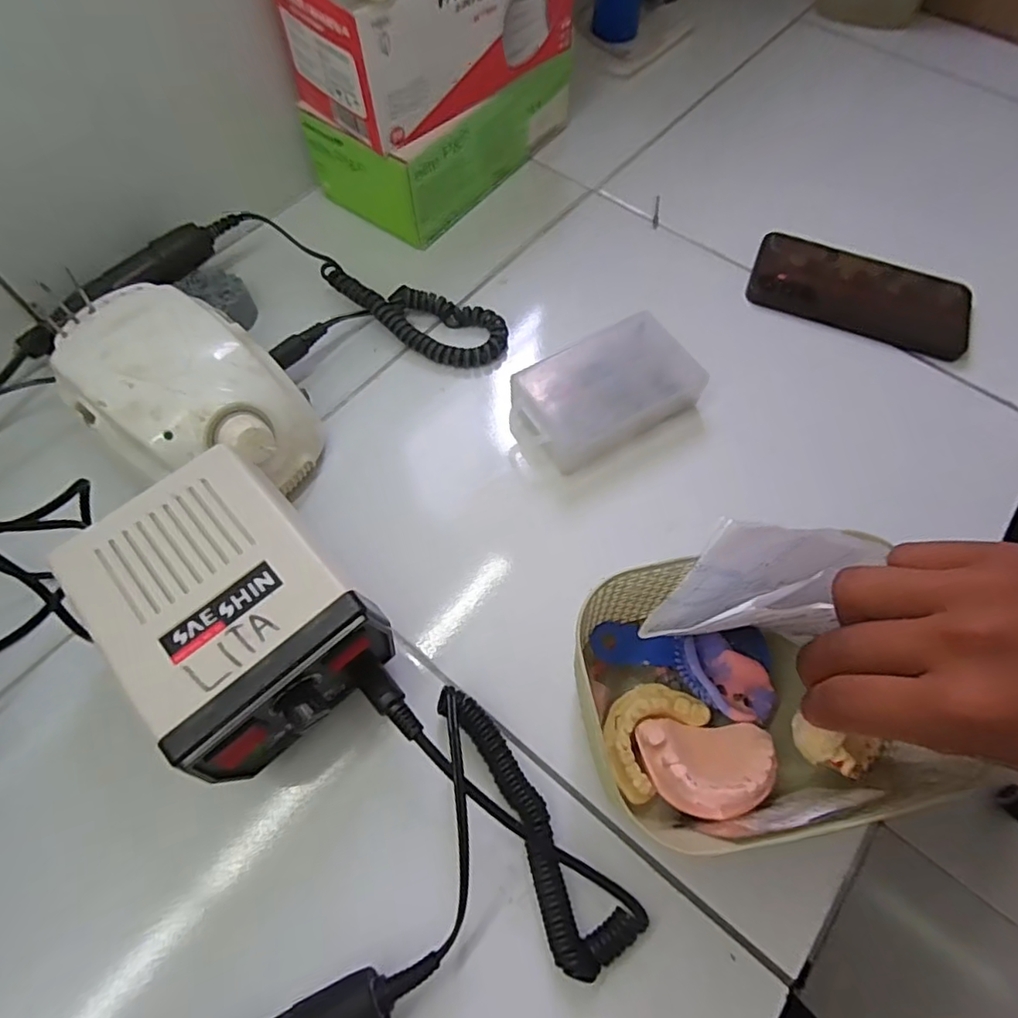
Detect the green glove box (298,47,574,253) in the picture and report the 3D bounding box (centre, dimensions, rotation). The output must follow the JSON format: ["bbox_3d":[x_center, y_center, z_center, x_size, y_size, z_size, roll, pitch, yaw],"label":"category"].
[{"bbox_3d":[-0.050,-0.329,0.496,0.114,0.072,0.219,38,69,16],"label":"green glove box"}]

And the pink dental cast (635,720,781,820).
[{"bbox_3d":[0.095,0.124,0.280,0.059,0.030,0.043,5,63,1],"label":"pink dental cast"}]

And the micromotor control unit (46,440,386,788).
[{"bbox_3d":[-0.135,0.051,0.287,0.102,0.064,0.134,-39,70,-18],"label":"micromotor control unit"}]

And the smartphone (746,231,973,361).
[{"bbox_3d":[0.280,-0.175,0.463,0.165,0.011,0.082,22,69,10],"label":"smartphone"}]

